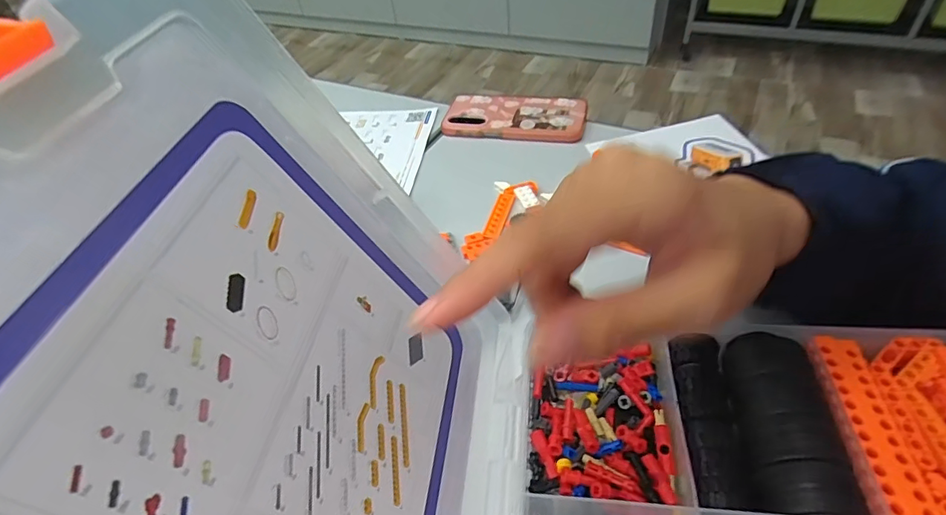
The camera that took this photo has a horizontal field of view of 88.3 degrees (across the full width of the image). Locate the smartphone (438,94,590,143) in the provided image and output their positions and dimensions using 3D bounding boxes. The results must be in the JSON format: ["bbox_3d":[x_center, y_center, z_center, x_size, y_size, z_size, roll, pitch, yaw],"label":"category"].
[{"bbox_3d":[0.052,-0.174,0.599,0.167,0.015,0.077,6,47,13],"label":"smartphone"}]

